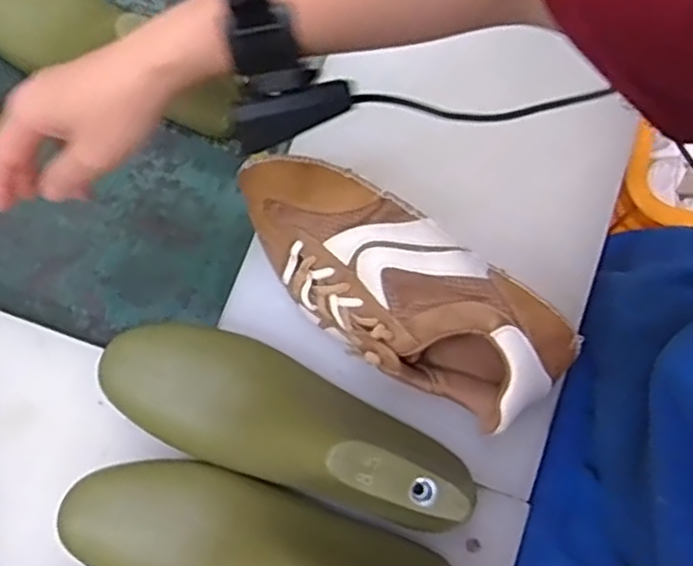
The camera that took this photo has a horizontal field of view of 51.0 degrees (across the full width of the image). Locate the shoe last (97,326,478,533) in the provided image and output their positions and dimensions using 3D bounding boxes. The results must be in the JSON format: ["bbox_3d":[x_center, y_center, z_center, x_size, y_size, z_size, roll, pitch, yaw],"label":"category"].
[{"bbox_3d":[-0.039,0.089,0.465,0.253,0.092,0.081,19,78,19],"label":"shoe last"}]

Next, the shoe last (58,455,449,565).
[{"bbox_3d":[-0.051,0.165,0.448,0.253,0.093,0.079,9,78,16],"label":"shoe last"}]

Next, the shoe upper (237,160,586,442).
[{"bbox_3d":[0.028,0.003,0.477,0.232,0.071,0.089,34,80,8],"label":"shoe upper"}]

